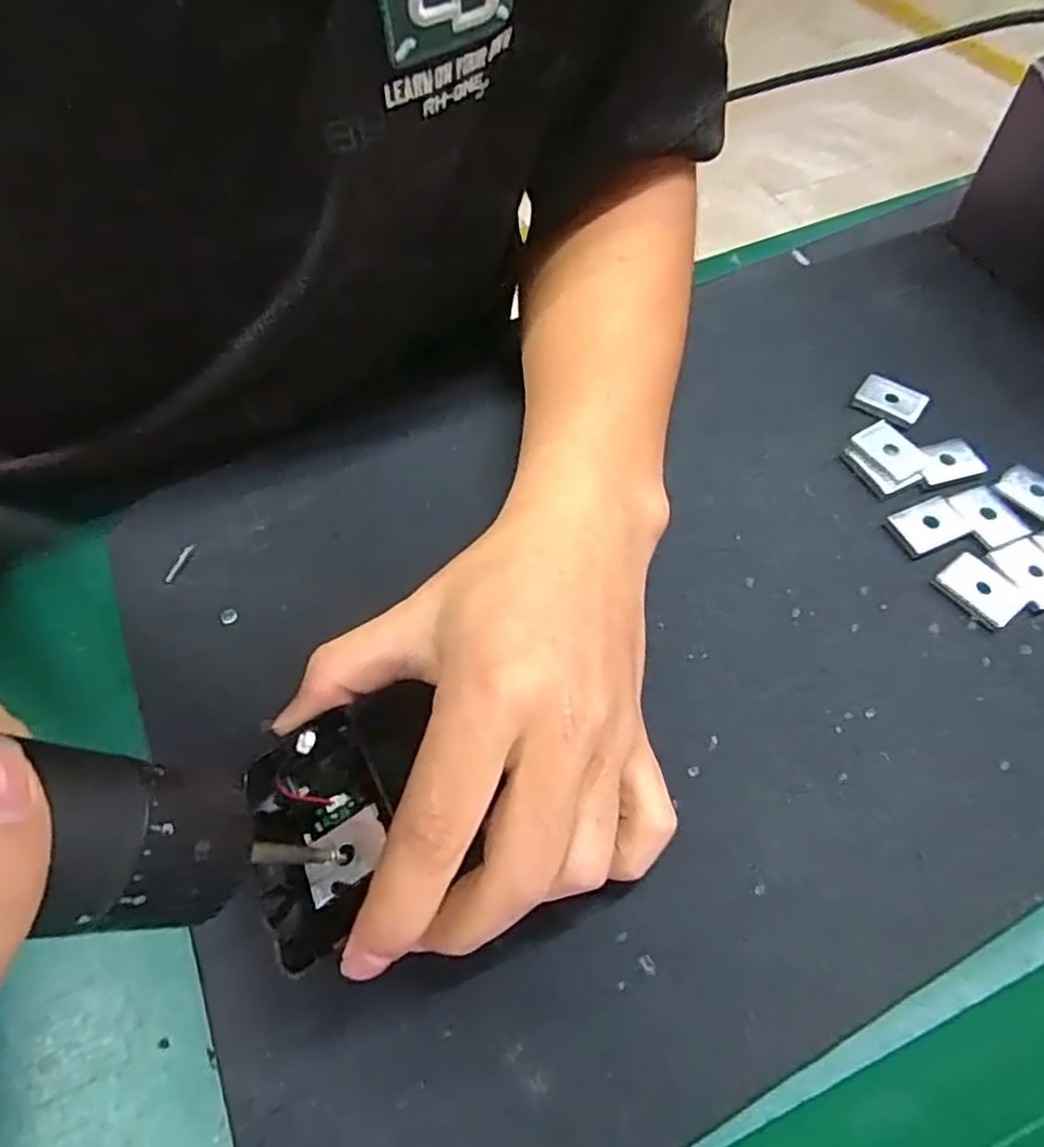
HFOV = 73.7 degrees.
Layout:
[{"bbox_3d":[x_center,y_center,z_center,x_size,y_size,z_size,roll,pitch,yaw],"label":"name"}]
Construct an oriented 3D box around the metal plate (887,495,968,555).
[{"bbox_3d":[0.167,-0.021,0.286,0.026,0.006,0.020,-18,60,-9],"label":"metal plate"}]

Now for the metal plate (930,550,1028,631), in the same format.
[{"bbox_3d":[0.177,0.007,0.269,0.019,0.007,0.029,-30,62,-15],"label":"metal plate"}]

